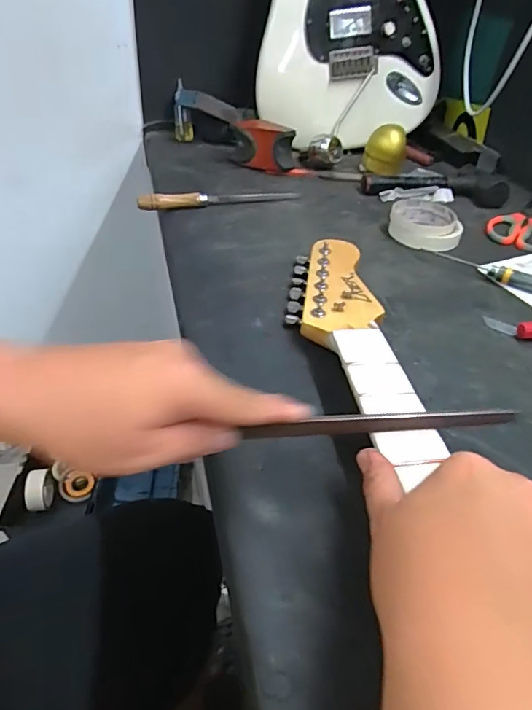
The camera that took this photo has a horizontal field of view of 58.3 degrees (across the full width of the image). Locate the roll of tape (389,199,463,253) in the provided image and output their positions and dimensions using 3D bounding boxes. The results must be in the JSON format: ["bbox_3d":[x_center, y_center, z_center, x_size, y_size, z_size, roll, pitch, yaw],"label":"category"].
[{"bbox_3d":[0.212,-0.172,0.635,0.092,0.032,0.103,17,42,15],"label":"roll of tape"}]

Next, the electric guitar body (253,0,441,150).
[{"bbox_3d":[0.133,-0.568,0.764,0.308,0.422,0.059,-6,28,-4],"label":"electric guitar body"}]

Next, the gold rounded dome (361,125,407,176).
[{"bbox_3d":[0.198,-0.339,0.789,0.064,0.071,0.055,14,42,11],"label":"gold rounded dome"}]

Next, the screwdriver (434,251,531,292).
[{"bbox_3d":[0.270,-0.096,0.557,0.152,0.021,0.018,32,48,29],"label":"screwdriver"}]

